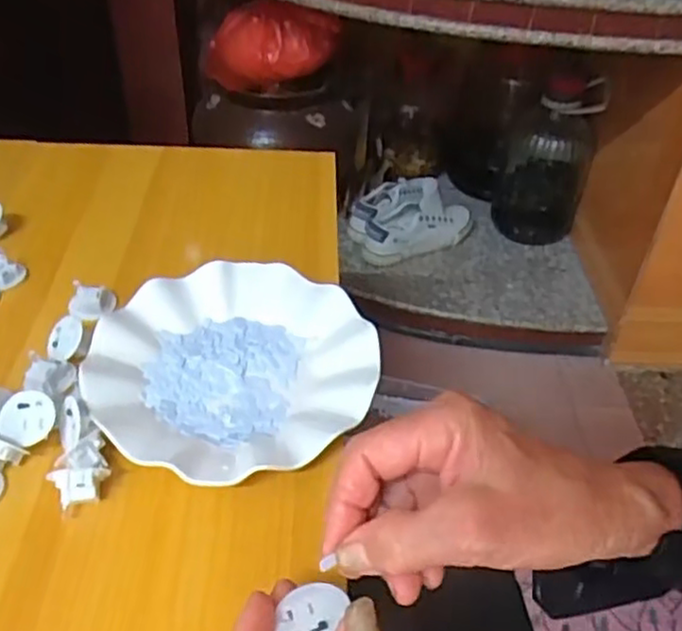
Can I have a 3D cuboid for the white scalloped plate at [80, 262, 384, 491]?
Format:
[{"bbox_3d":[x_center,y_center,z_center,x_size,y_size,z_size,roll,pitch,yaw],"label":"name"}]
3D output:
[{"bbox_3d":[-0.068,0.032,0.455,0.178,0.022,0.178,2,42,-2],"label":"white scalloped plate"}]

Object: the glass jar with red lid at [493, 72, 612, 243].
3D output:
[{"bbox_3d":[0.384,-0.297,1.314,0.150,0.304,0.185,14,43,11],"label":"glass jar with red lid"}]

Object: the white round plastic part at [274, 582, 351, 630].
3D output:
[{"bbox_3d":[-0.012,0.124,0.292,0.026,0.004,0.030,-9,29,9],"label":"white round plastic part"}]

